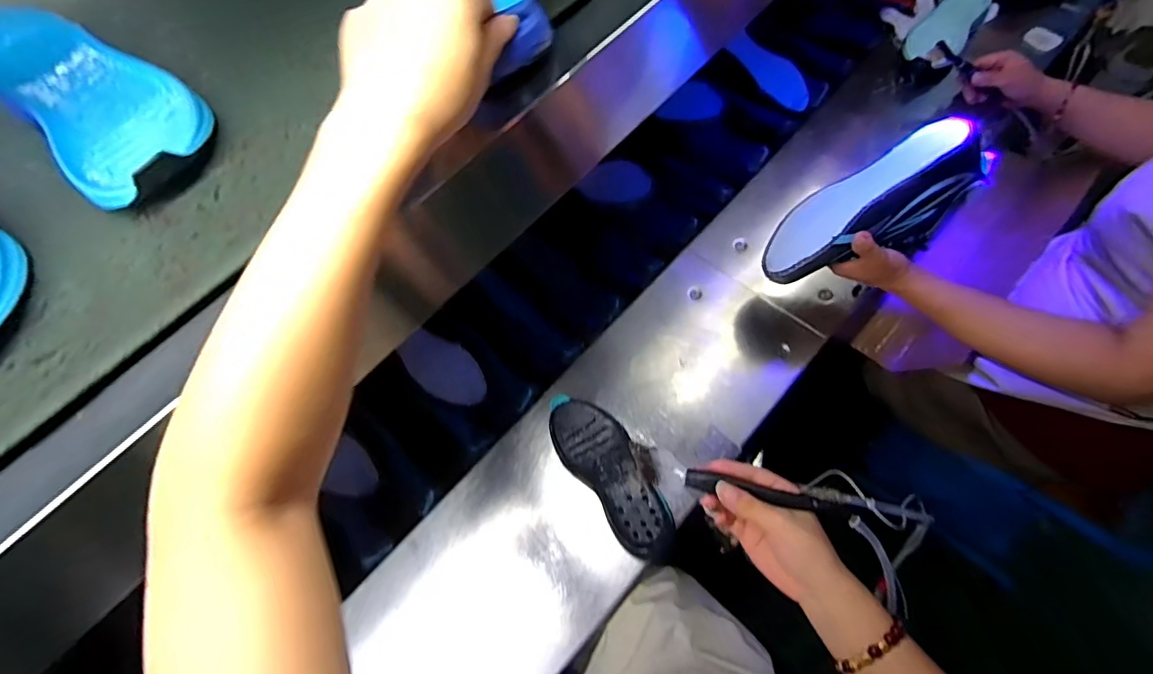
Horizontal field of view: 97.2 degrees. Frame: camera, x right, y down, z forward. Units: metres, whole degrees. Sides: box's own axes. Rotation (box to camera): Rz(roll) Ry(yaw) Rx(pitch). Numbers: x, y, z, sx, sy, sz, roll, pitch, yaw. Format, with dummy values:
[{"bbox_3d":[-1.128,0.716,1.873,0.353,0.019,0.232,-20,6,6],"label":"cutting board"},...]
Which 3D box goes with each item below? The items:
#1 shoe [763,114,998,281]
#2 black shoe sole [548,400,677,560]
[{"bbox_3d":[0.344,-0.149,0.591,0.261,0.085,0.096,-28,65,12],"label":"shoe"},{"bbox_3d":[0.043,0.163,0.622,0.083,0.035,0.215,-32,68,-15],"label":"black shoe sole"}]

